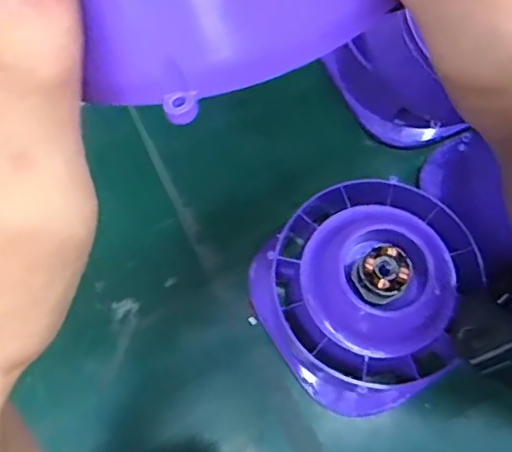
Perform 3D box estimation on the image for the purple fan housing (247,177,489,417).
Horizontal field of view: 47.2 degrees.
[{"bbox_3d":[0.071,0.040,0.367,0.126,0.068,0.125,0,71,0],"label":"purple fan housing"}]

